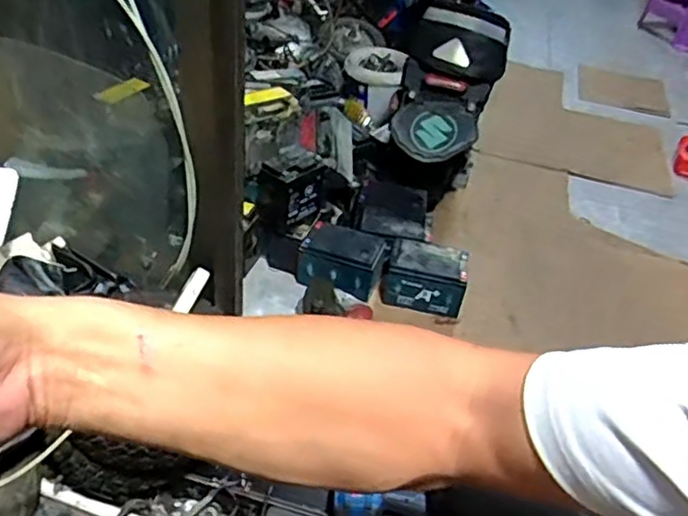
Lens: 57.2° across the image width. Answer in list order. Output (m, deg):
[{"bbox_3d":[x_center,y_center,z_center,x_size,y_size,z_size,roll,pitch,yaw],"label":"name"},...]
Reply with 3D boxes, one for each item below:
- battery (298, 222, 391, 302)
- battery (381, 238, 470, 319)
[{"bbox_3d":[0.000,-0.001,1.257,0.165,0.087,0.116,14,38,9],"label":"battery"},{"bbox_3d":[0.158,0.036,1.244,0.161,0.083,0.113,13,38,7],"label":"battery"}]

